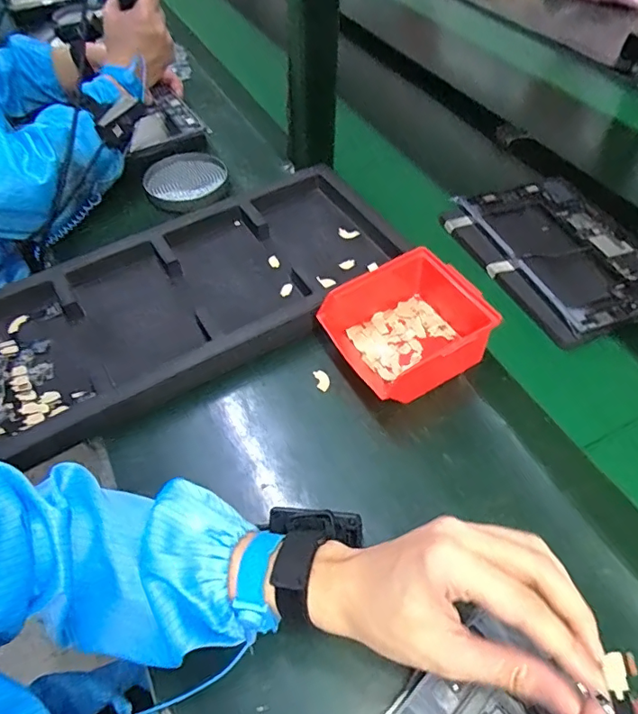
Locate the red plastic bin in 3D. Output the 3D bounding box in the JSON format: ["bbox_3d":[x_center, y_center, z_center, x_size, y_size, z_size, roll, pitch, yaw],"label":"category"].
[{"bbox_3d":[0.095,-0.032,0.505,0.150,0.069,0.126,-28,56,-17],"label":"red plastic bin"}]

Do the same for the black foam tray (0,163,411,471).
[{"bbox_3d":[-0.144,-0.073,0.561,0.497,0.033,0.234,-25,56,-16],"label":"black foam tray"}]

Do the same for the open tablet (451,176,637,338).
[{"bbox_3d":[0.306,-0.134,0.620,0.151,0.016,0.254,-18,54,-12],"label":"open tablet"}]

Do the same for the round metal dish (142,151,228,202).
[{"bbox_3d":[-0.202,-0.268,0.741,0.112,0.025,0.106,-1,53,1],"label":"round metal dish"}]

